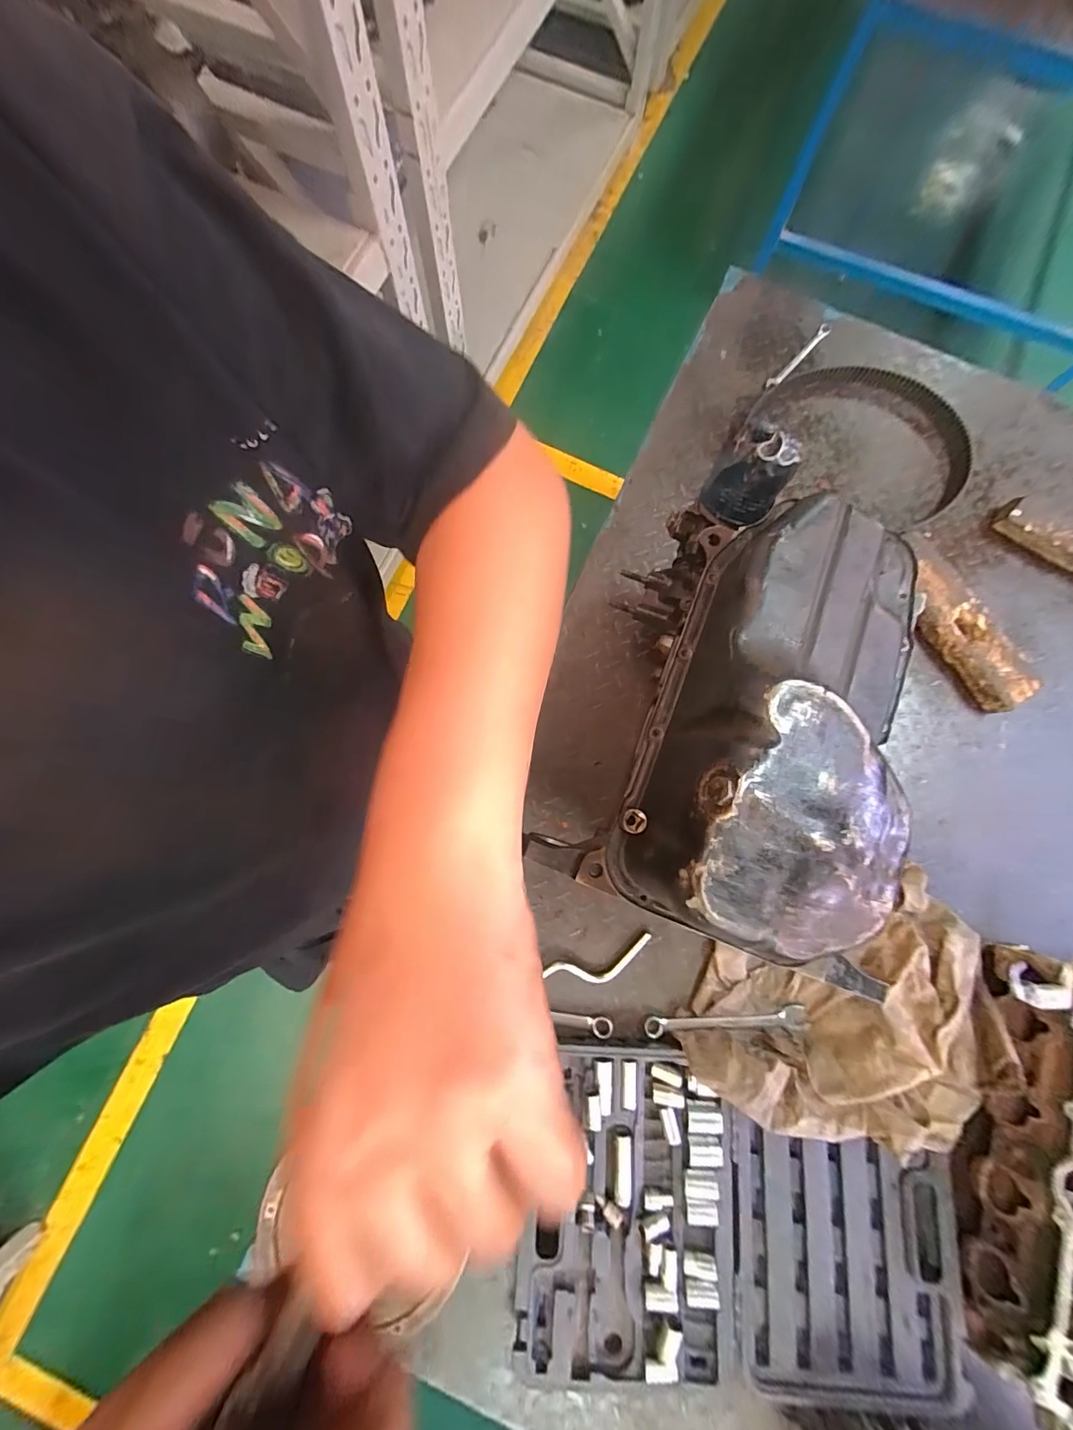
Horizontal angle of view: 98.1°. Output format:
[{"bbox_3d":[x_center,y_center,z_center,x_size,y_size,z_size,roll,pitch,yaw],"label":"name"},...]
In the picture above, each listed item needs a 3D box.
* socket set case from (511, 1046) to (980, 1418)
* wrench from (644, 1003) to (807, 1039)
[{"bbox_3d":[0.268,0.660,0.617,0.549,0.046,0.367,5,80,0],"label":"socket set case"},{"bbox_3d":[0.272,0.443,0.673,0.230,0.014,0.028,-2,80,-1],"label":"wrench"}]

